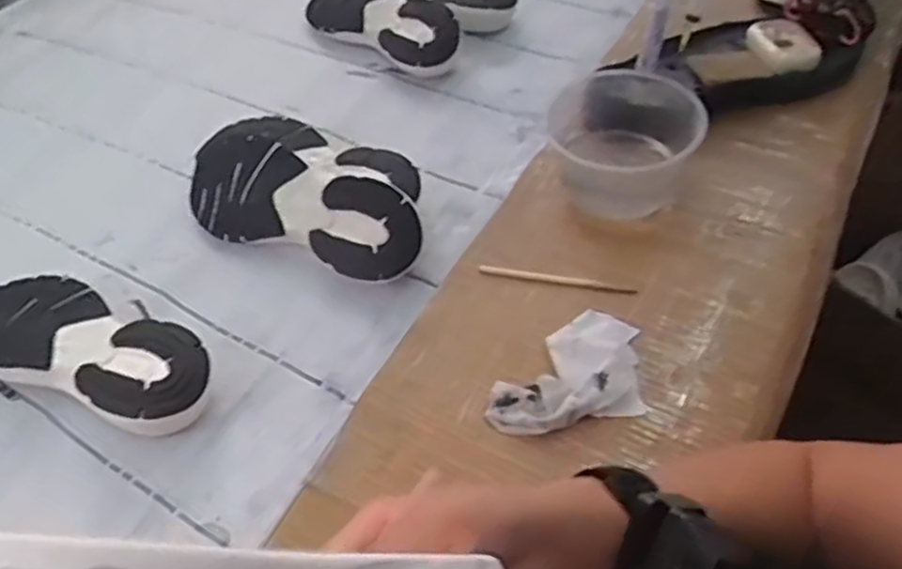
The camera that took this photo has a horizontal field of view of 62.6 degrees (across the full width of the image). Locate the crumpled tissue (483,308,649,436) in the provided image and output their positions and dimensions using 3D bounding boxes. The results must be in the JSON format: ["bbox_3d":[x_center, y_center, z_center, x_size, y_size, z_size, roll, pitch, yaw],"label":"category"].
[{"bbox_3d":[0.097,0.069,0.542,0.083,0.024,0.135,36,58,28],"label":"crumpled tissue"}]

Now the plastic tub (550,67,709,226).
[{"bbox_3d":[0.162,-0.126,0.679,0.122,0.092,0.133,-1,48,1],"label":"plastic tub"}]

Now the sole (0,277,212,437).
[{"bbox_3d":[-0.298,0.053,0.605,0.240,0.043,0.095,18,52,17],"label":"sole"}]

